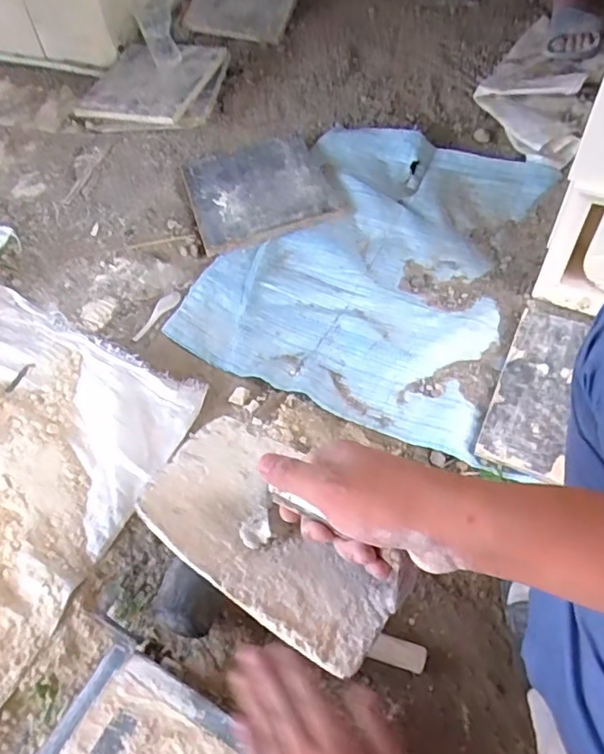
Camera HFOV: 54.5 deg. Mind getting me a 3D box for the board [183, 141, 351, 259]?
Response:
[{"bbox_3d":[-0.073,-0.339,1.038,0.249,0.025,0.237,-16,54,-6],"label":"board"}]

